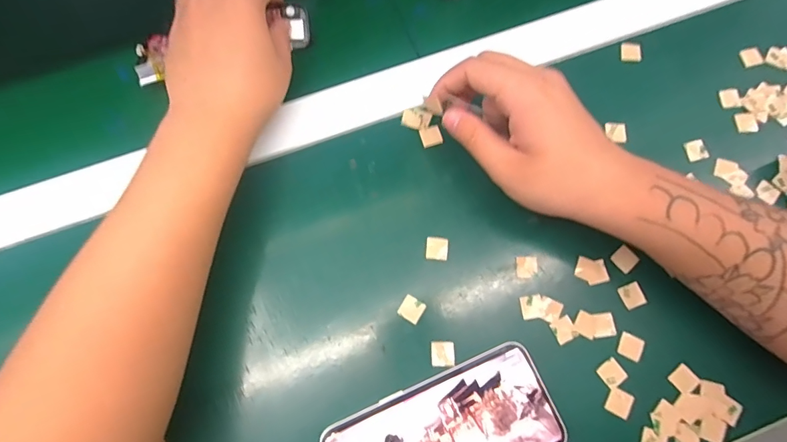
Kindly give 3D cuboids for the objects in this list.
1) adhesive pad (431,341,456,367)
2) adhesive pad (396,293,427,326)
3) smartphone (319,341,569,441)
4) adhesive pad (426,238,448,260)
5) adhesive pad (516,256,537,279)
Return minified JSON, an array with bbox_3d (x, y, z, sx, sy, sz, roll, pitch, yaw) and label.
[{"bbox_3d":[0.034,0.090,0.289,0.016,0.004,0.016,-1,73,0],"label":"adhesive pad"},{"bbox_3d":[0.013,0.061,0.297,0.016,0.004,0.016,30,75,9],"label":"adhesive pad"},{"bbox_3d":[0.032,0.138,0.272,0.144,0.010,0.072,-22,74,-7],"label":"smartphone"},{"bbox_3d":[0.032,0.020,0.309,0.015,0.004,0.017,5,73,1],"label":"adhesive pad"},{"bbox_3d":[0.095,0.033,0.306,0.015,0.004,0.015,-2,73,-1],"label":"adhesive pad"}]

